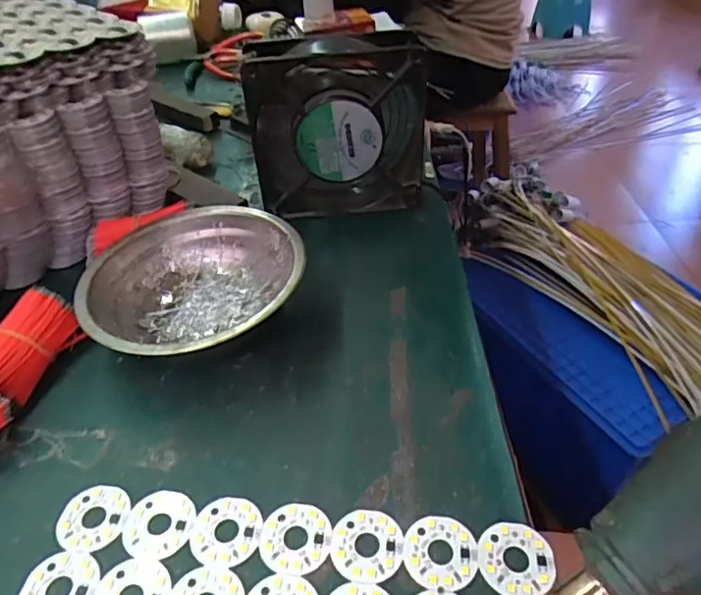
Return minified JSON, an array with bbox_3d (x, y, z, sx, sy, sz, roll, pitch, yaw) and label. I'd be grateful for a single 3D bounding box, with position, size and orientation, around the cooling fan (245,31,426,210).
[{"bbox_3d":[-0.008,-0.121,0.402,0.119,0.123,0.043,-2,41,-1],"label":"cooling fan"}]

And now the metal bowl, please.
[{"bbox_3d":[-0.089,-0.003,0.331,0.120,0.043,0.124,-1,41,1],"label":"metal bowl"}]

